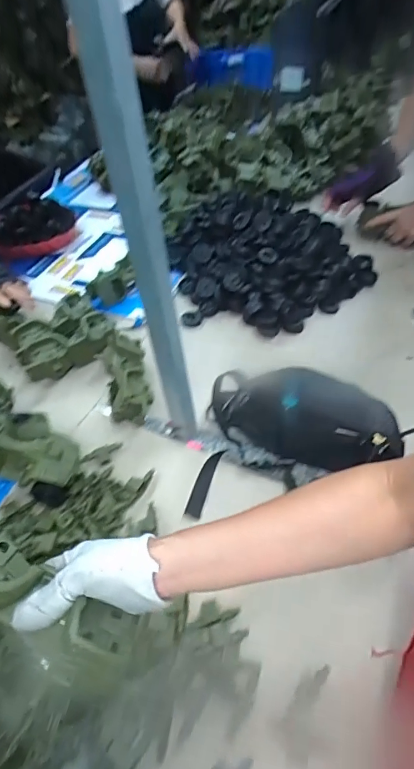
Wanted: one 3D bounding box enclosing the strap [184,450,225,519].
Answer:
[{"bbox_3d":[-0.005,0.147,0.647,0.026,0.007,0.111,8,52,24],"label":"strap"}]

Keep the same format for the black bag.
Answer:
[{"bbox_3d":[0.147,0.048,0.664,0.283,0.087,0.127,11,50,15],"label":"black bag"}]

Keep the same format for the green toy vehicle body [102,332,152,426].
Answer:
[{"bbox_3d":[-0.140,-0.015,0.756,0.067,0.071,0.197,-13,48,-5],"label":"green toy vehicle body"}]

